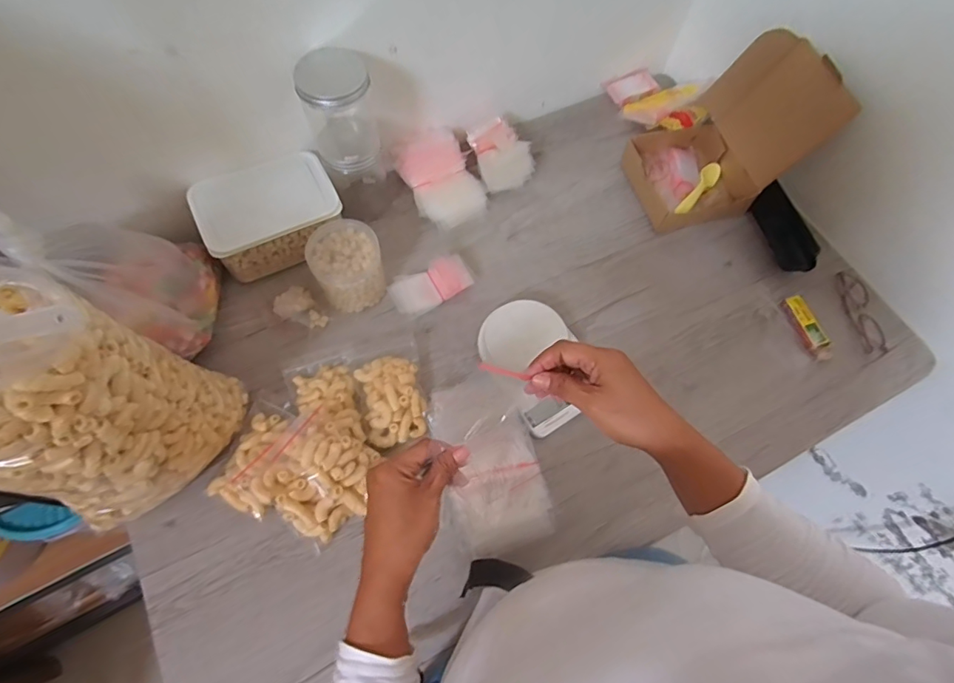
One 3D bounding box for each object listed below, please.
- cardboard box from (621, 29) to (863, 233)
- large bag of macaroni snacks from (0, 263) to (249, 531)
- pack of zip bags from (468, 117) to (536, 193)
[{"bbox_3d":[0.381,-0.318,0.782,0.244,0.196,0.200,-29,70,-14],"label":"cardboard box"},{"bbox_3d":[-0.396,0.059,0.475,0.186,0.318,0.189,11,66,2],"label":"large bag of macaroni snacks"},{"bbox_3d":[0.036,-0.307,0.823,0.079,0.068,0.120,-22,69,-12],"label":"pack of zip bags"}]

